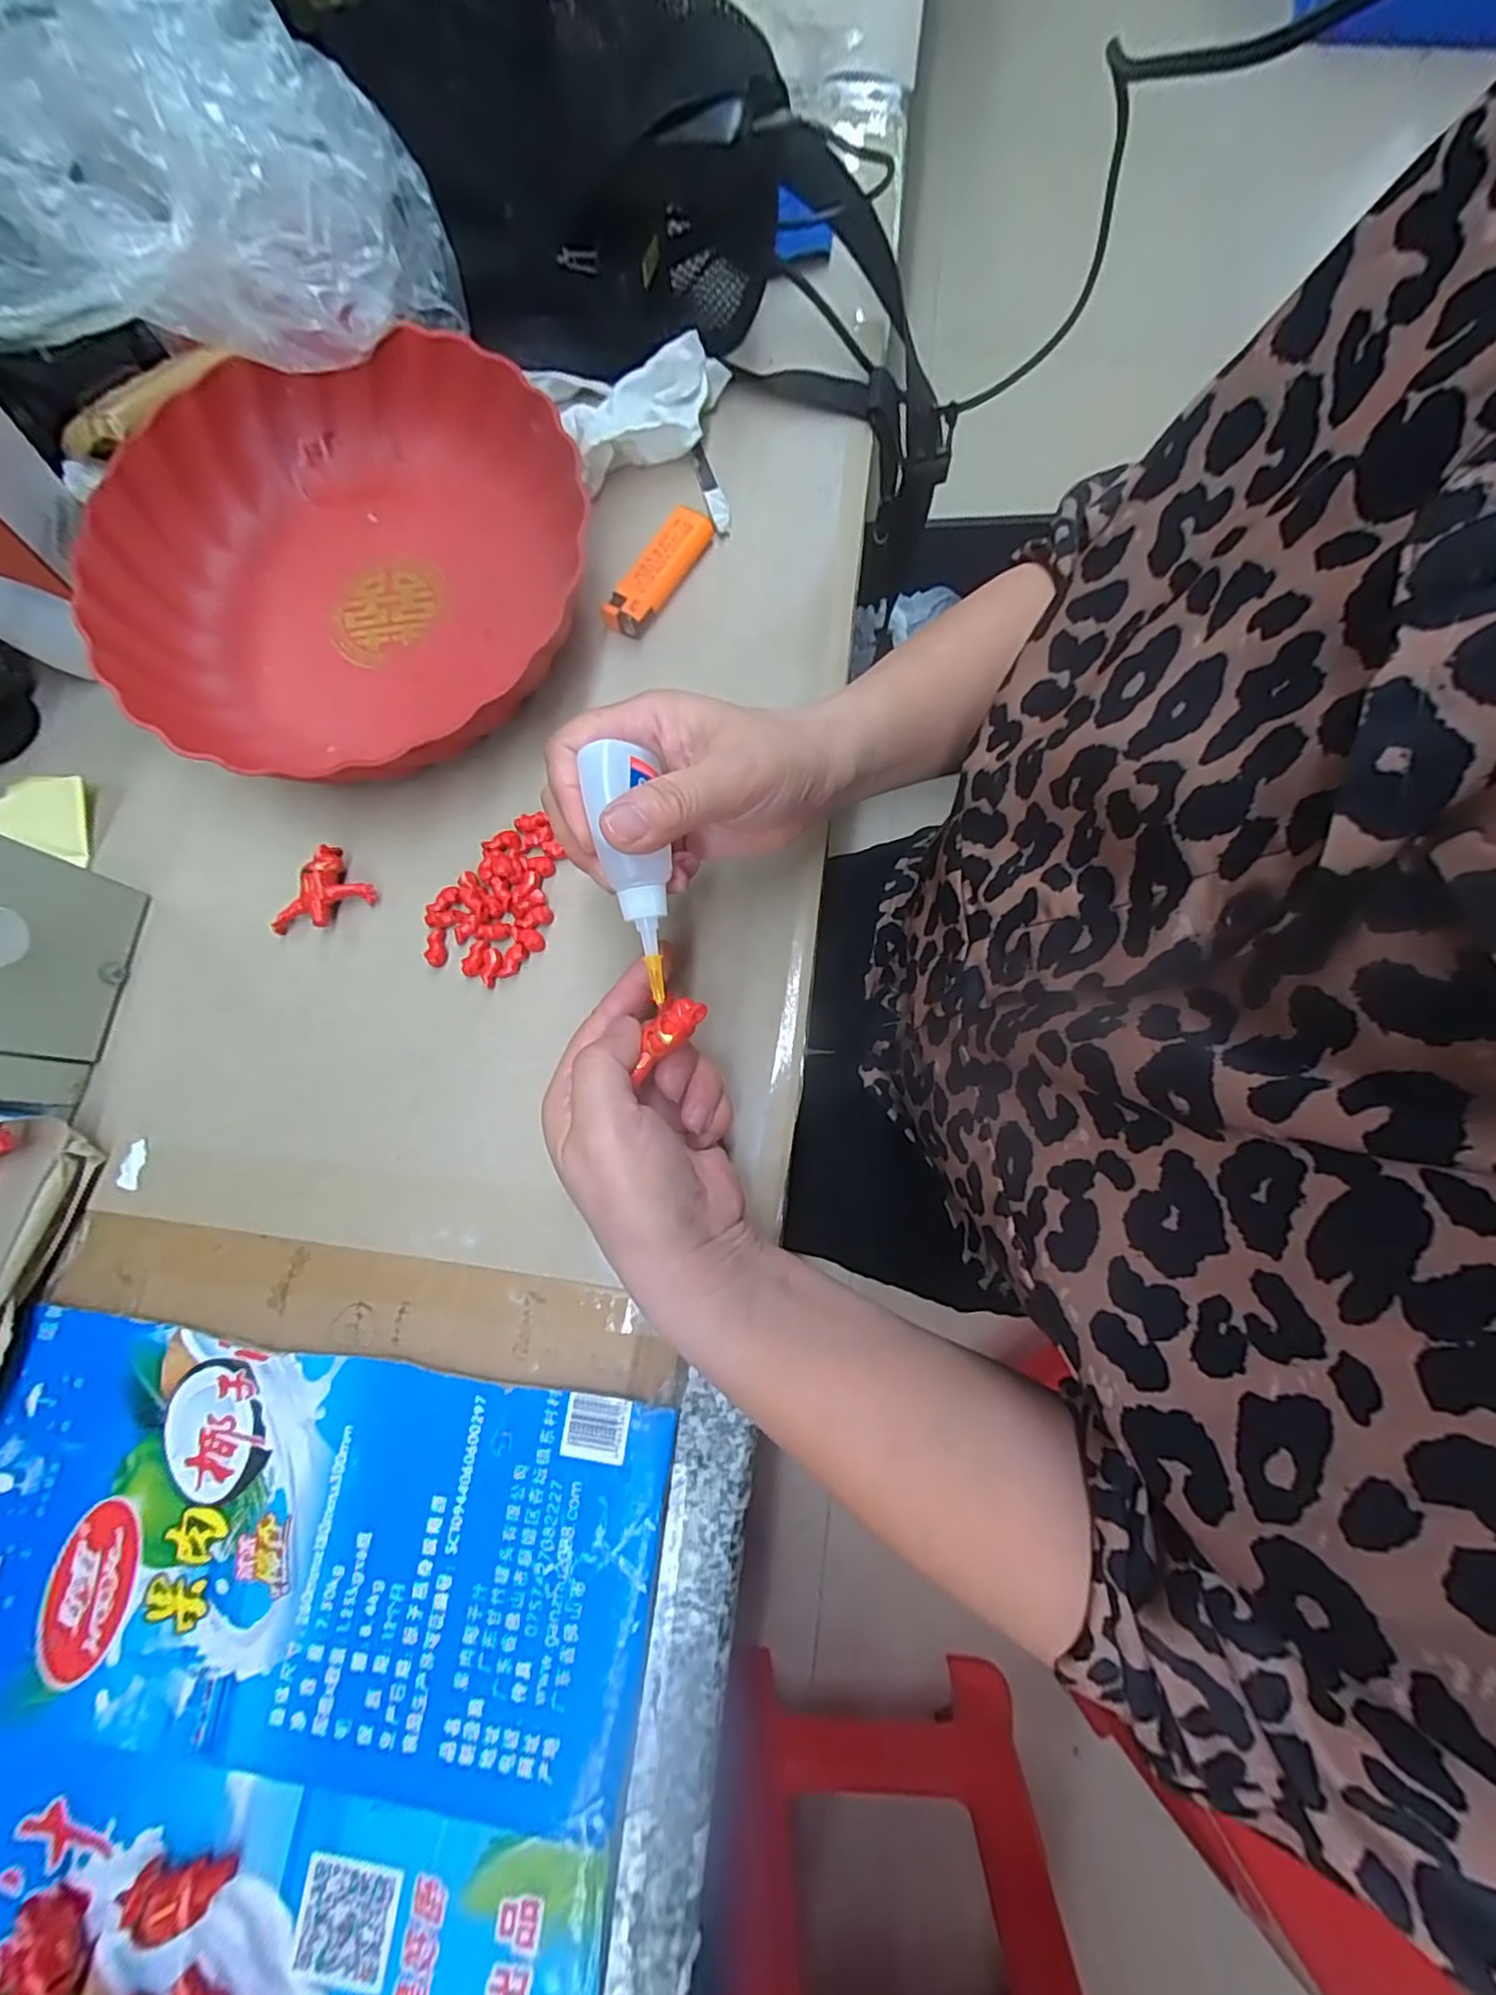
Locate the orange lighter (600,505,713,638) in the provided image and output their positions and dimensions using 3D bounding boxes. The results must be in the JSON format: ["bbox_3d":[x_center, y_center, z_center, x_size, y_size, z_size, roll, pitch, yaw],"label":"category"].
[{"bbox_3d":[-0.049,-0.230,0.353,0.025,0.013,0.081,30,80,8],"label":"orange lighter"}]

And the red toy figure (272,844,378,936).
[{"bbox_3d":[-0.206,-0.046,0.314,0.031,0.014,0.048,32,80,8],"label":"red toy figure"}]

